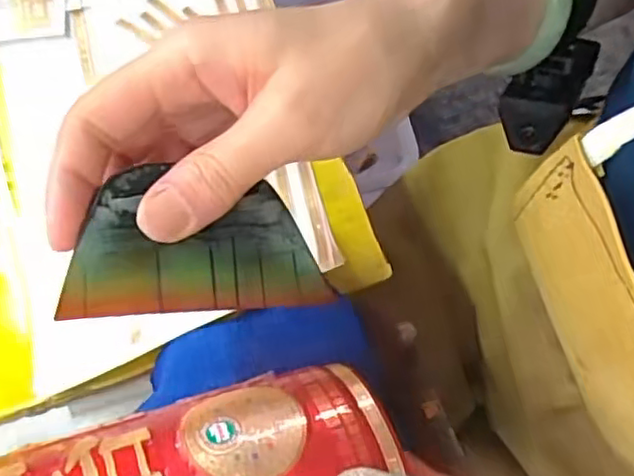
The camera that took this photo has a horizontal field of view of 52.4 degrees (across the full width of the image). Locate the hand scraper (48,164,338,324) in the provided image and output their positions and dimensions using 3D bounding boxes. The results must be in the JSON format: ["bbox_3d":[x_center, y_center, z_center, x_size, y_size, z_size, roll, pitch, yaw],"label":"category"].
[{"bbox_3d":[-0.041,0.000,0.223,0.085,0.004,0.052,-1,69,-20],"label":"hand scraper"}]

